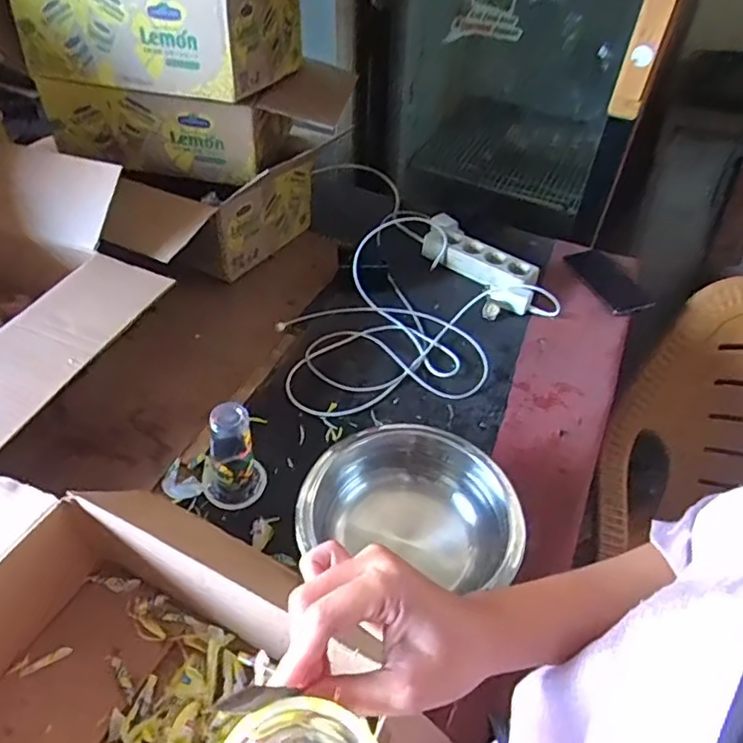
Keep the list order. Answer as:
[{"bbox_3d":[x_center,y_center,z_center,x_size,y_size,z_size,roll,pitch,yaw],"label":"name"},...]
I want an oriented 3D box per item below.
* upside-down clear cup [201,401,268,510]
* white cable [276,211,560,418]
[{"bbox_3d":[-0.156,0.095,0.651,0.073,0.121,0.069,3,46,-3],"label":"upside-down clear cup"},{"bbox_3d":[0.060,-0.103,0.910,0.351,0.050,0.499,31,51,23],"label":"white cable"}]

